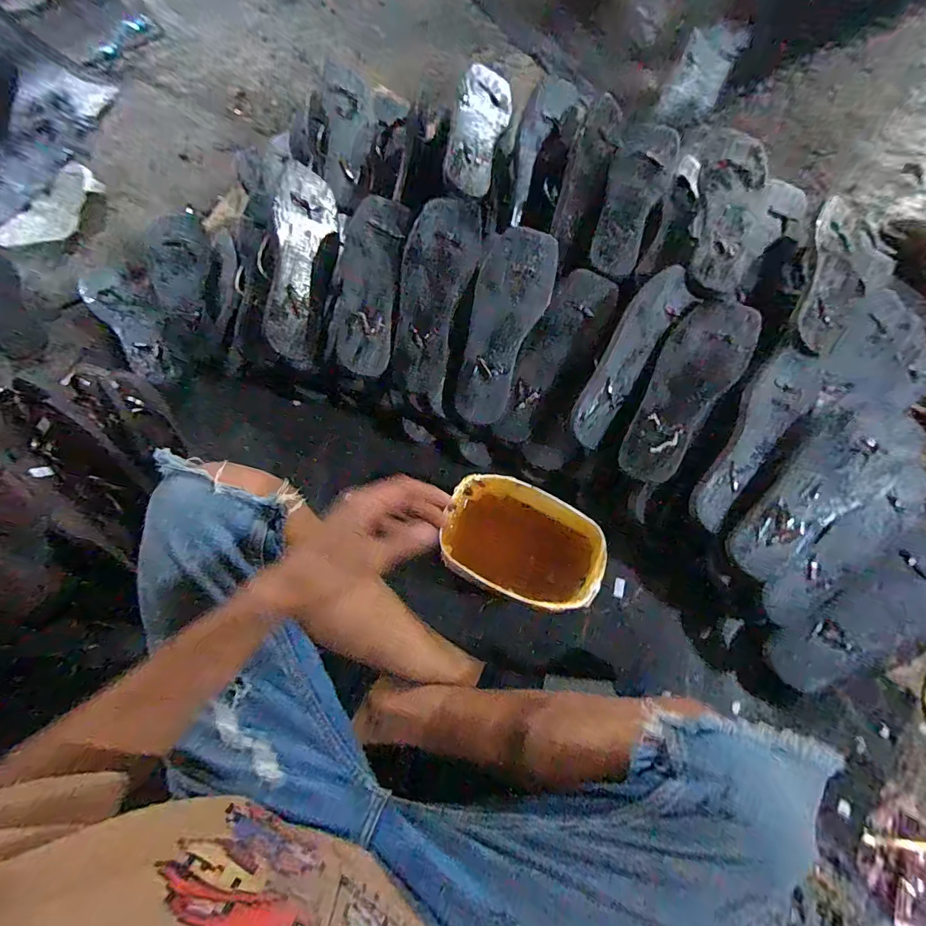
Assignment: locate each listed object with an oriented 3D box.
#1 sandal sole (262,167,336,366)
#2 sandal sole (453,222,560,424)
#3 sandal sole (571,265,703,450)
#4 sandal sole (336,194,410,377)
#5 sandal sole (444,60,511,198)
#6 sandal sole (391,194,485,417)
[{"bbox_3d":[-0.217,-0.266,0.604,0.077,0.015,0.273,15,76,-40],"label":"sandal sole"},{"bbox_3d":[0.054,-0.187,0.618,0.092,0.031,0.265,18,93,6],"label":"sandal sole"},{"bbox_3d":[0.216,-0.142,0.601,0.065,0.023,0.255,31,88,-10],"label":"sandal sole"},{"bbox_3d":[-0.124,-0.241,0.610,0.073,0.034,0.239,6,86,2],"label":"sandal sole"},{"bbox_3d":[0.025,-0.477,0.644,0.077,0.018,0.231,17,72,-20],"label":"sandal sole"},{"bbox_3d":[-0.041,-0.218,0.621,0.097,0.032,0.286,11,92,4],"label":"sandal sole"}]

